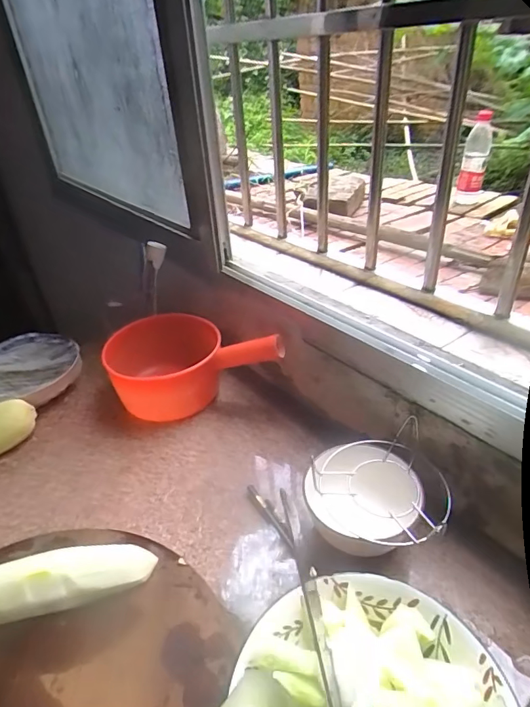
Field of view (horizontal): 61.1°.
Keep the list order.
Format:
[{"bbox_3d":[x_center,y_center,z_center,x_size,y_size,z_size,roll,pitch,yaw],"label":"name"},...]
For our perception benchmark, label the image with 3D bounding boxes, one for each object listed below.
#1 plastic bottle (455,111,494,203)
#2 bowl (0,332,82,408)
[{"bbox_3d":[0.538,-0.496,1.153,0.060,0.227,0.054,13,39,22],"label":"plastic bottle"},{"bbox_3d":[-0.387,0.039,0.728,0.164,0.060,0.170,23,44,33],"label":"bowl"}]

